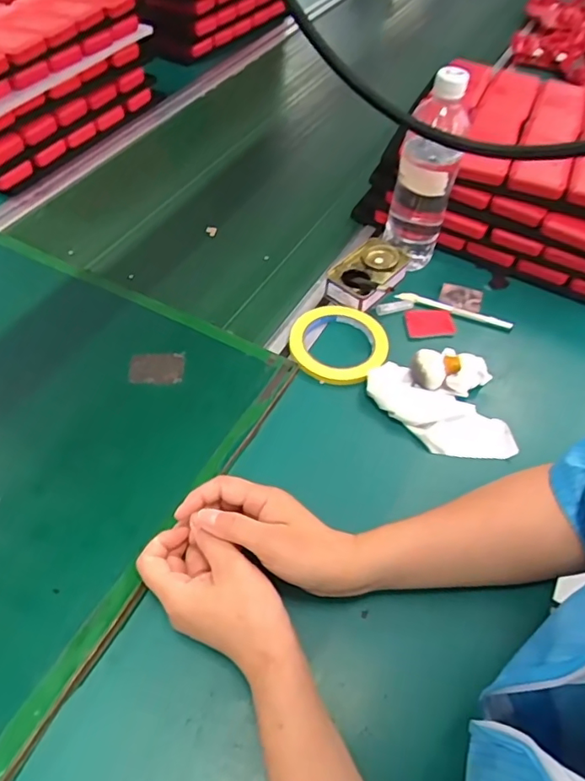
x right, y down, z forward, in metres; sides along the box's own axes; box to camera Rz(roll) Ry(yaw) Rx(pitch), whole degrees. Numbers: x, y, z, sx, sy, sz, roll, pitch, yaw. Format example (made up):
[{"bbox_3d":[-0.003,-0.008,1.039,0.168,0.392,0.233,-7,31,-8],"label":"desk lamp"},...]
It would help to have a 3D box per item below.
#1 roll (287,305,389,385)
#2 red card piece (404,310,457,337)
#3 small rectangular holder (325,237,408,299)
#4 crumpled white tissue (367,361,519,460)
[{"bbox_3d":[0.050,-0.052,0.594,0.104,0.015,0.099,1,52,-2],"label":"roll"},{"bbox_3d":[0.157,-0.076,0.621,0.055,0.004,0.036,-2,67,-7],"label":"red card piece"},{"bbox_3d":[0.090,-0.144,0.653,0.064,0.035,0.099,32,60,18],"label":"small rectangular holder"},{"bbox_3d":[0.145,0.023,0.535,0.152,0.019,0.064,28,58,16],"label":"crumpled white tissue"}]

